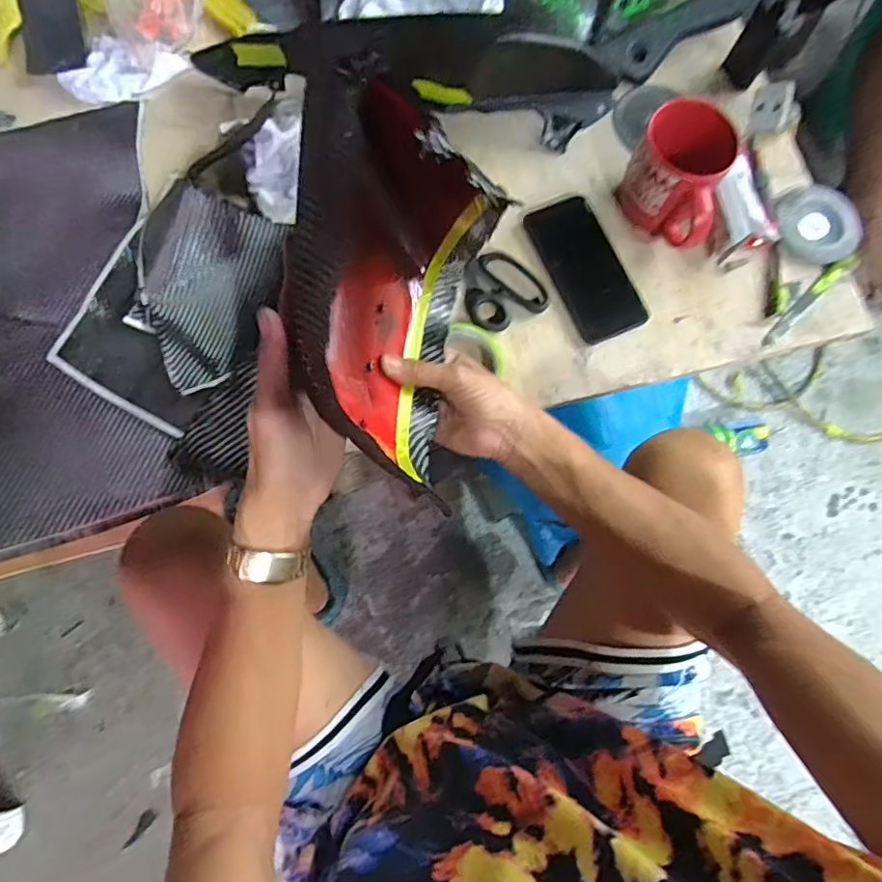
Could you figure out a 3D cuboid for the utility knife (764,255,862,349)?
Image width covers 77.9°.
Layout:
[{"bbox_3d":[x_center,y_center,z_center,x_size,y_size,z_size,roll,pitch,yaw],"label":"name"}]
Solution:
[{"bbox_3d":[0.408,-0.158,0.605,0.145,0.017,0.019,-40,80,-11],"label":"utility knife"}]

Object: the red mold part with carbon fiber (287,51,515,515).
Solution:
[{"bbox_3d":[-0.032,-0.106,0.389,0.128,0.155,0.251,3,75,-1],"label":"red mold part with carbon fiber"}]

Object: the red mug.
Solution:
[{"bbox_3d":[0.241,-0.270,0.569,0.096,0.100,0.108,22,76,4],"label":"red mug"}]

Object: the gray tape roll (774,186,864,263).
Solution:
[{"bbox_3d":[0.428,-0.249,0.619,0.080,0.023,0.088,0,75,-1],"label":"gray tape roll"}]

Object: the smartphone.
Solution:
[{"bbox_3d":[0.159,-0.189,0.596,0.075,0.012,0.163,-26,82,-2],"label":"smartphone"}]

